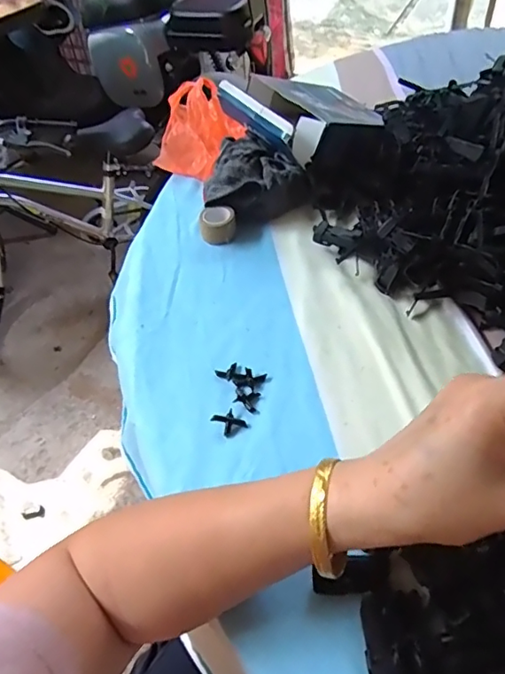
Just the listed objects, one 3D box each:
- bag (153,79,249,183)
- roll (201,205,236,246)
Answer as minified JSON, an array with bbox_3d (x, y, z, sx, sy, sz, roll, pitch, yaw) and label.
[{"bbox_3d":[-0.065,-0.263,0.654,0.102,0.055,0.146,3,50,8],"label":"bag"},{"bbox_3d":[-0.036,-0.116,0.545,0.035,0.027,0.036,-3,49,4],"label":"roll"}]

